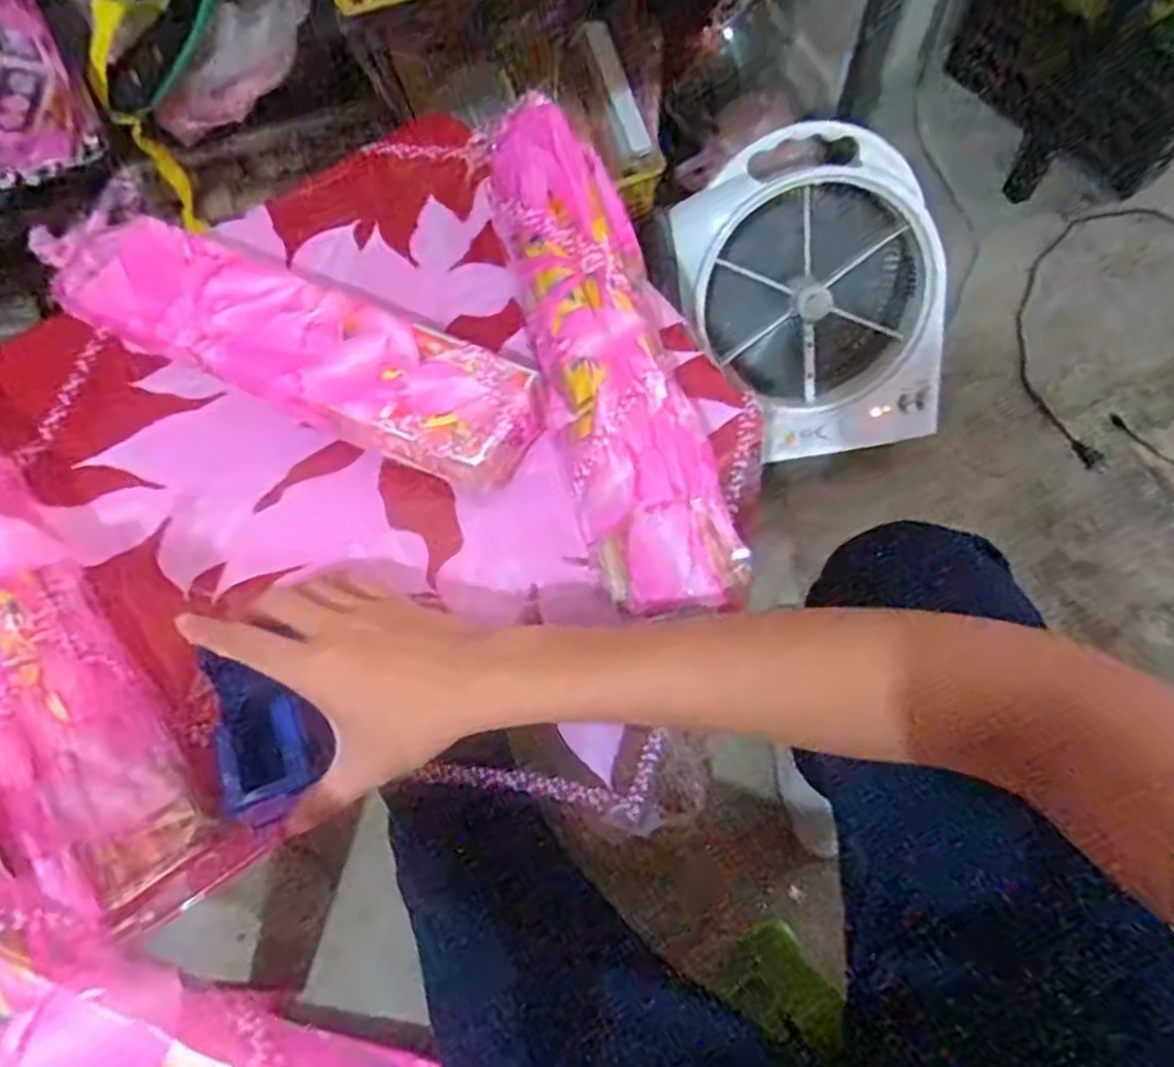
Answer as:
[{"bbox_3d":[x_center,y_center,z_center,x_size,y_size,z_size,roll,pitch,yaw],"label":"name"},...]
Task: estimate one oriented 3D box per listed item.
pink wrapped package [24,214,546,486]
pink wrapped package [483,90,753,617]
[{"bbox_3d":[-0.217,-0.130,0.540,0.387,0.068,0.097,22,68,12],"label":"pink wrapped package"},{"bbox_3d":[0.010,-0.130,0.500,0.091,0.054,0.379,-14,66,-4],"label":"pink wrapped package"}]

